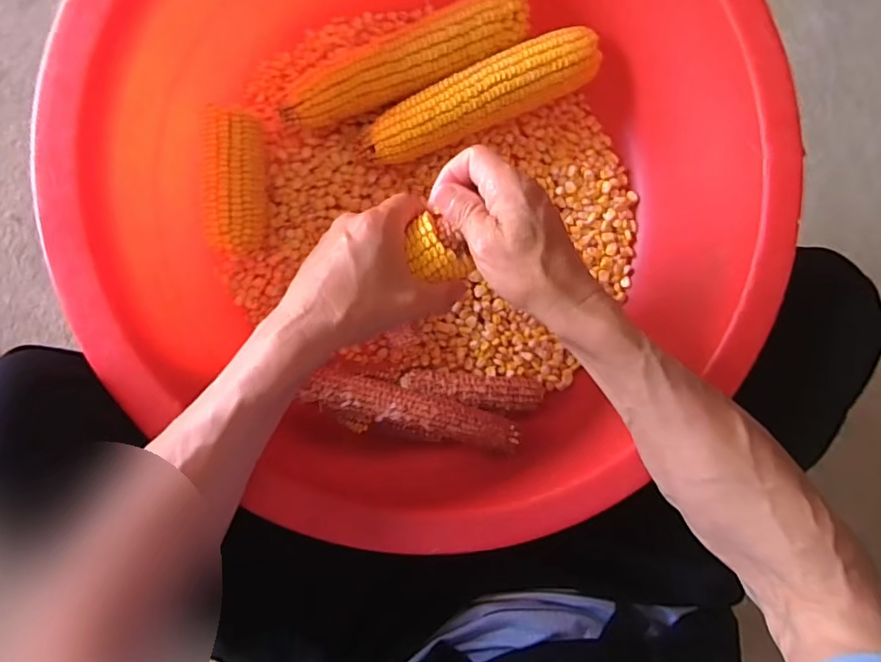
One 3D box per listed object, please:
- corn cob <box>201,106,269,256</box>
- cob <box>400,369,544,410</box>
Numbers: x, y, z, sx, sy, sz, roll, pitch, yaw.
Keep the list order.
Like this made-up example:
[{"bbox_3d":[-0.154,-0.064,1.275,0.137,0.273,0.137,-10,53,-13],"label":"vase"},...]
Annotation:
[{"bbox_3d":[-0.173,-0.125,0.441,0.041,0.051,0.115,-1,94,-8],"label":"corn cob"},{"bbox_3d":[0.032,0.054,0.473,0.131,0.029,0.028,5,94,-7],"label":"cob"}]

